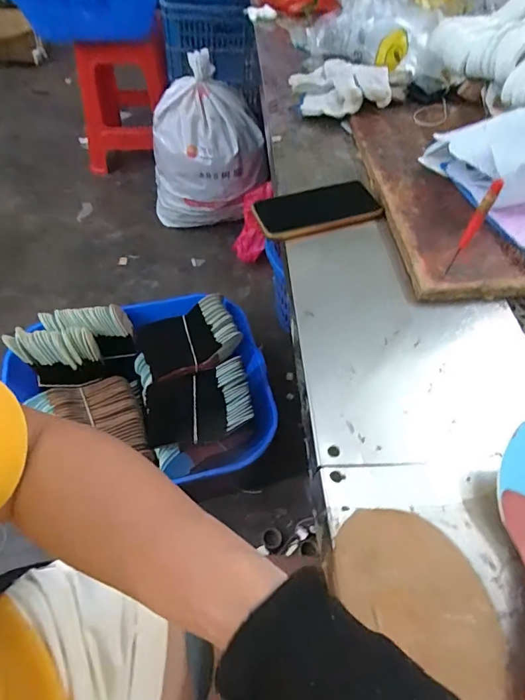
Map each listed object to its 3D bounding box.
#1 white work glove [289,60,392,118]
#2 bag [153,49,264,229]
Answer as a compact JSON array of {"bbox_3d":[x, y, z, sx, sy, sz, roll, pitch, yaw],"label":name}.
[{"bbox_3d":[0.125,-0.435,0.734,0.169,0.056,0.112,8,53,5],"label":"white work glove"},{"bbox_3d":[-0.201,-0.690,1.543,0.389,0.502,0.308,-4,53,-4],"label":"bag"}]

